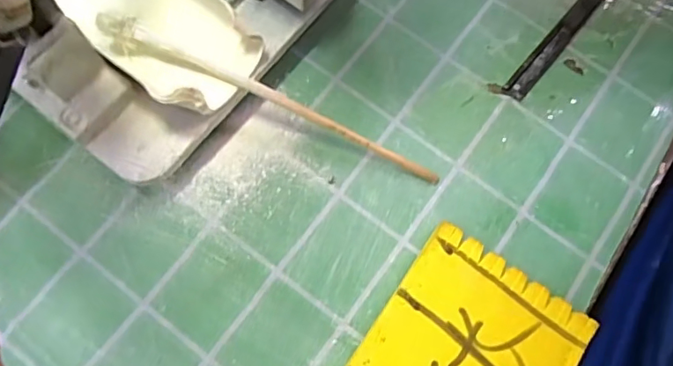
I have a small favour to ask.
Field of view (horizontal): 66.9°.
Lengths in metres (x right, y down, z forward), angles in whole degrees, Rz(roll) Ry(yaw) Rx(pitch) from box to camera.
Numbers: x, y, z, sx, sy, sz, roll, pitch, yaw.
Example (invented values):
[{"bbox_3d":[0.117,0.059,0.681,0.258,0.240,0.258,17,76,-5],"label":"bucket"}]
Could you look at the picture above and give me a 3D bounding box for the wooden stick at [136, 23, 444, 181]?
[{"bbox_3d":[-0.021,-0.035,0.238,0.153,0.006,0.007,25,71,-9],"label":"wooden stick"}]

